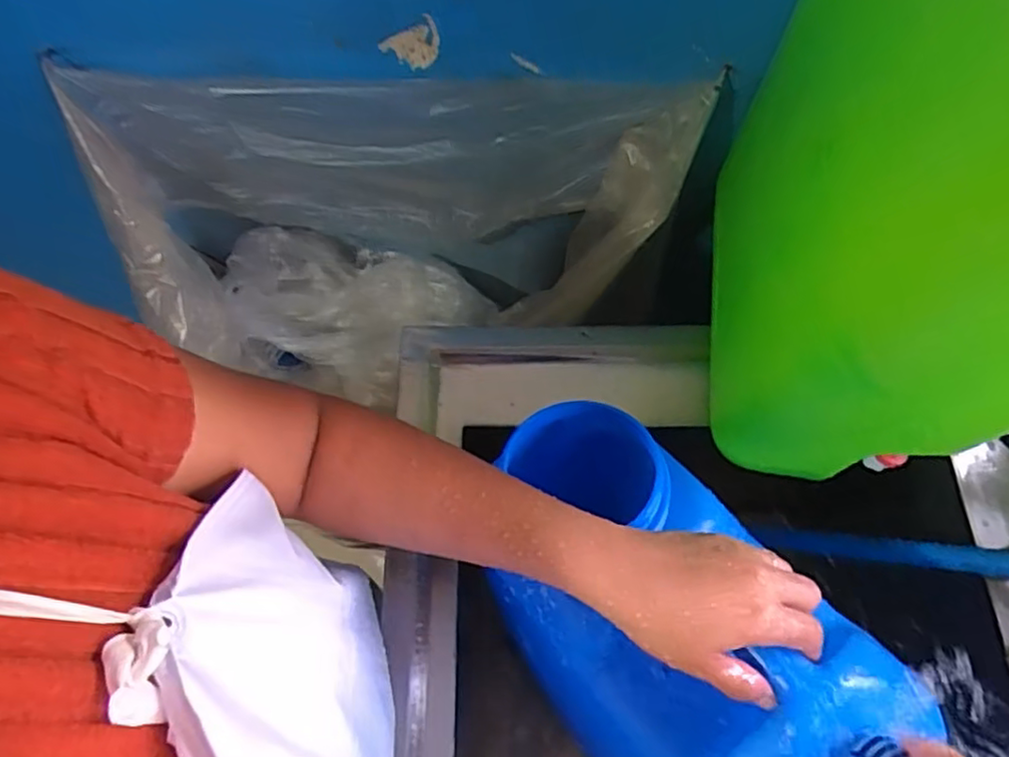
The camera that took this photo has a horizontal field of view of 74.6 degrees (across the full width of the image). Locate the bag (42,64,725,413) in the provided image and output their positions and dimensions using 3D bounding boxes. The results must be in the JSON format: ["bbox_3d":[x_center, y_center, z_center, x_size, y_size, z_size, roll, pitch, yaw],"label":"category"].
[{"bbox_3d":[-0.119,-0.141,0.675,0.581,0.275,0.183,3,67,1],"label":"bag"}]

